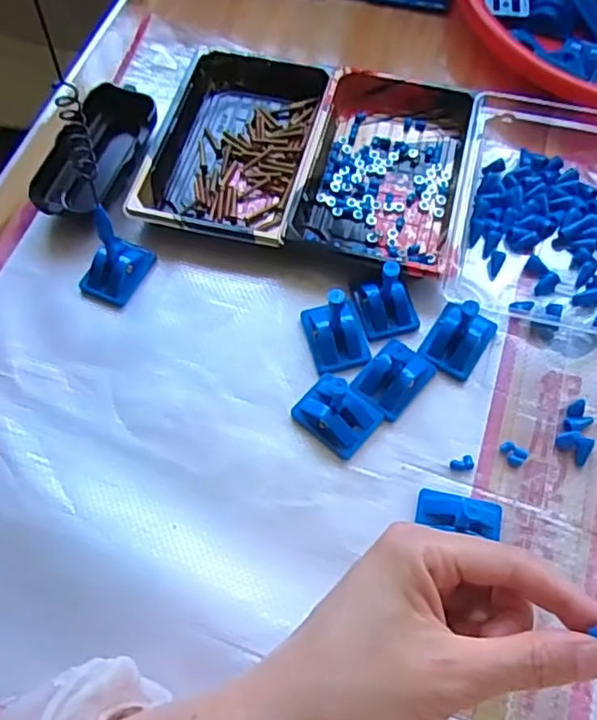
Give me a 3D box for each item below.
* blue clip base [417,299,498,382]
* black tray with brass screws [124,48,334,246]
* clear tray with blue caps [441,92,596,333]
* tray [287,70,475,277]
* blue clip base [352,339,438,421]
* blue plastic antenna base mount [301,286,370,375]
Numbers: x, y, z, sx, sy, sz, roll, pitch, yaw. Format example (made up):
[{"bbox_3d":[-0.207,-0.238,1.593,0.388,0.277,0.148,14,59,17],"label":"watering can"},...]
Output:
[{"bbox_3d":[0.097,-0.015,0.382,0.034,0.023,0.042,30,68,16],"label":"blue clip base"},{"bbox_3d":[-0.042,-0.152,0.449,0.106,0.022,0.163,12,64,8],"label":"black tray with brass screws"},{"bbox_3d":[0.163,-0.103,0.412,0.118,0.034,0.163,12,64,8],"label":"clear tray with blue caps"},{"bbox_3d":[0.060,-0.133,0.434,0.100,0.024,0.166,12,64,8],"label":"tray"},{"bbox_3d":[0.056,0.009,0.374,0.034,0.018,0.046,37,70,19],"label":"blue clip base"},{"bbox_3d":[0.021,-0.022,0.376,0.032,0.041,0.045,-19,64,-7],"label":"blue plastic antenna base mount"}]

